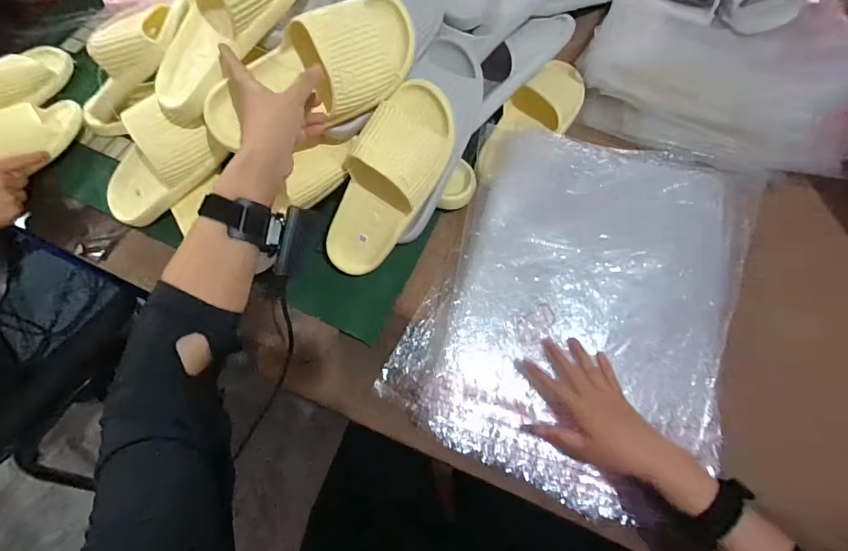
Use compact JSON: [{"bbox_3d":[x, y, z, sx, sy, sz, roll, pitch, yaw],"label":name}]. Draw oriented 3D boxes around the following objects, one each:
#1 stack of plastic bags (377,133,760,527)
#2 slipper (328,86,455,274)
[{"bbox_3d":[0.187,0.026,0.518,0.356,0.040,0.448,19,75,11],"label":"stack of plastic bags"},{"bbox_3d":[-0.048,-0.108,0.510,0.097,0.077,0.250,33,112,8],"label":"slipper"}]

